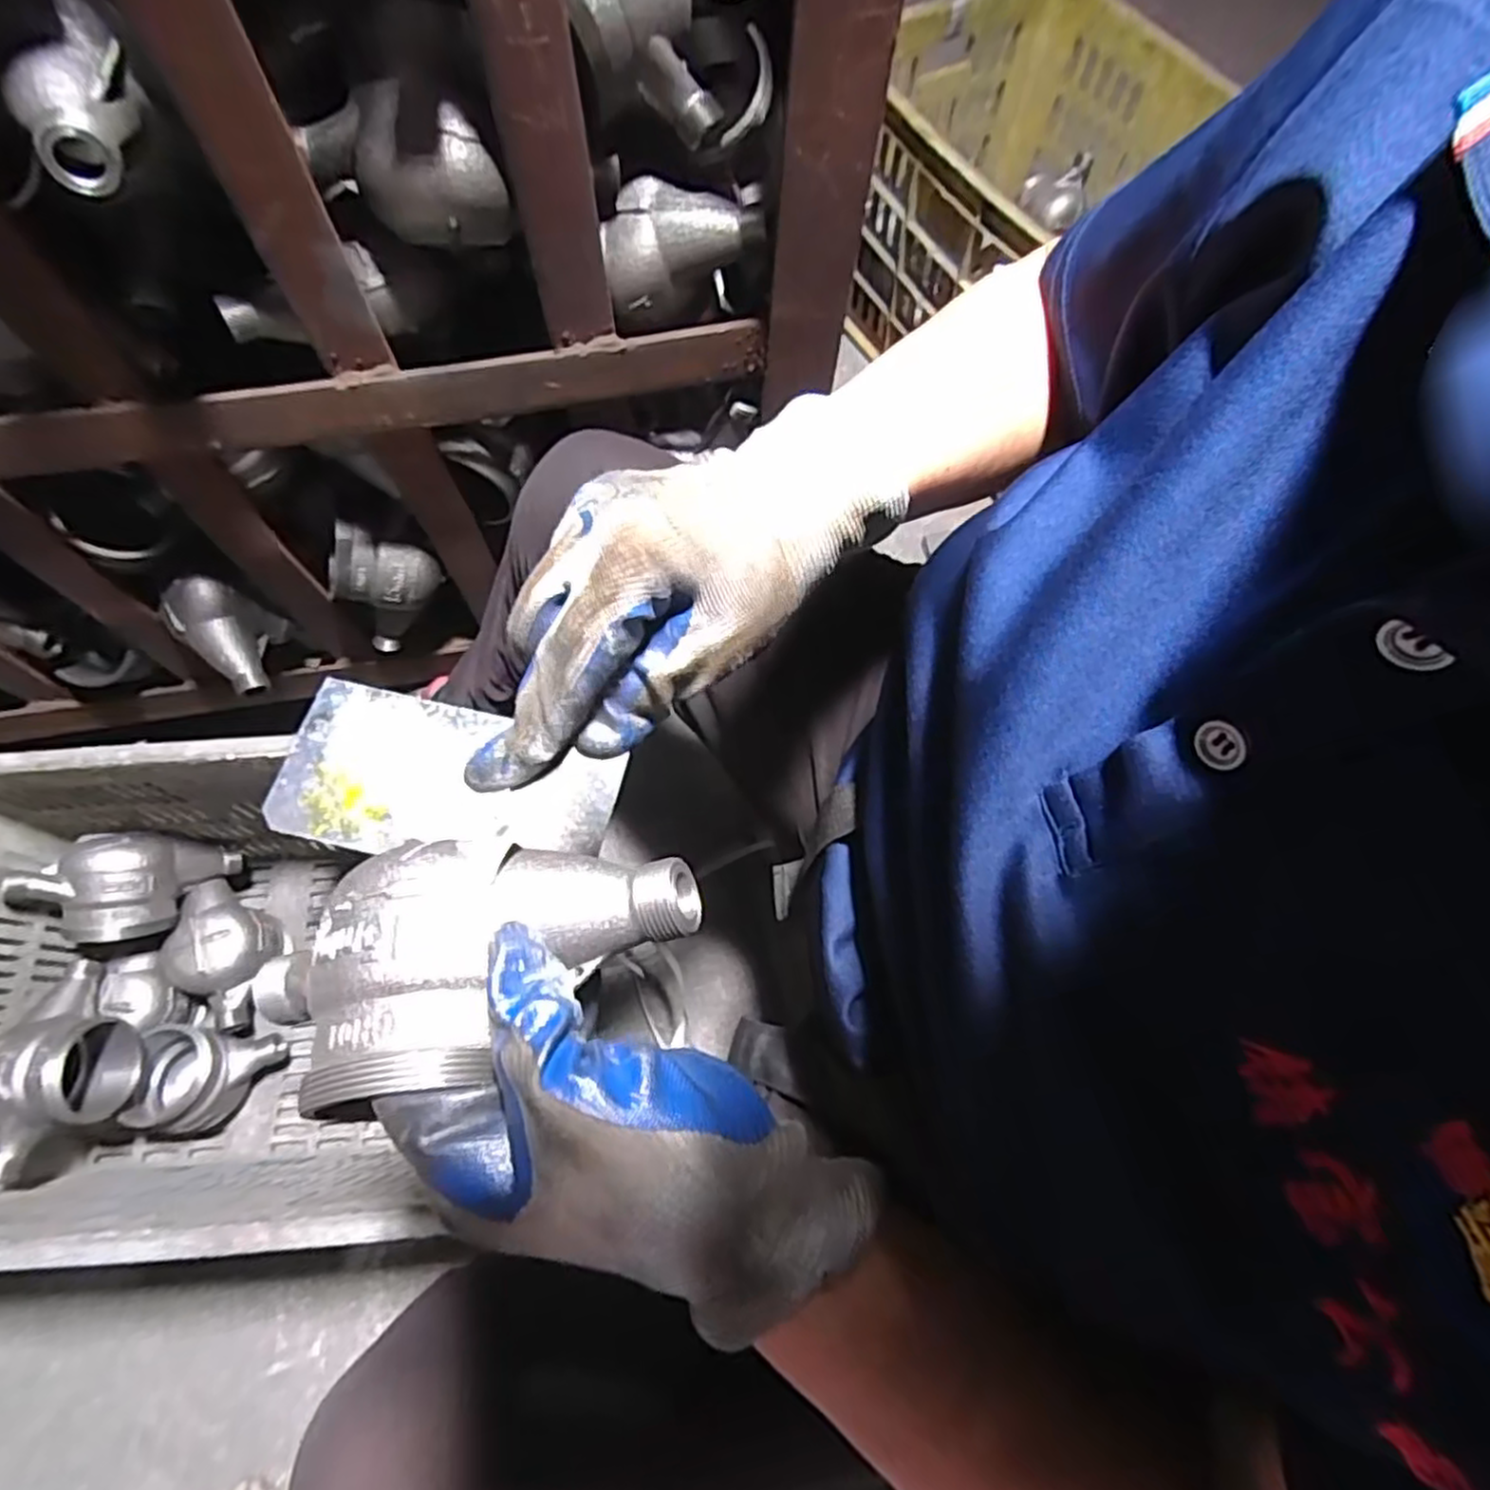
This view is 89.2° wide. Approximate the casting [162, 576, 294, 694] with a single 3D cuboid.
[{"bbox_3d":[-0.430,-0.099,0.643,0.066,0.096,0.078,-5,21,12],"label":"casting"}]

